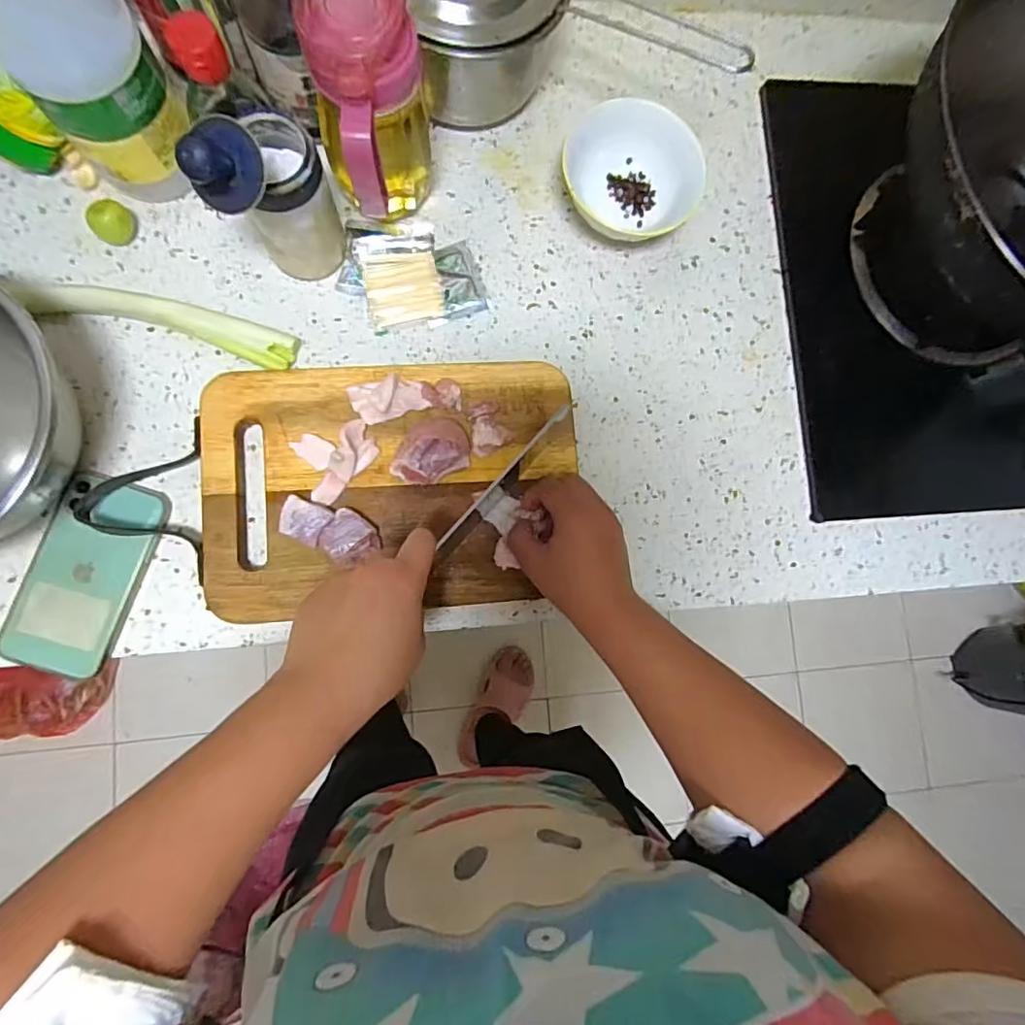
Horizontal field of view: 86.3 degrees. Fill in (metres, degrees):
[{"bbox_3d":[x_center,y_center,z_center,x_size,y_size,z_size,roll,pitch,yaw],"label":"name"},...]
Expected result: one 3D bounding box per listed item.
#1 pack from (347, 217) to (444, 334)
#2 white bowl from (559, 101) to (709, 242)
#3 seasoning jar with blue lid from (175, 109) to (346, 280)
[{"bbox_3d":[-0.098,-0.212,0.478,0.069,0.016,0.094,-15,85,-8],"label":"pack"},{"bbox_3d":[0.108,-0.302,0.494,0.114,0.056,0.114,-4,84,-7],"label":"white bowl"},{"bbox_3d":[-0.176,-0.235,0.400,0.076,0.160,0.077,1,83,-7],"label":"seasoning jar with blue lid"}]

